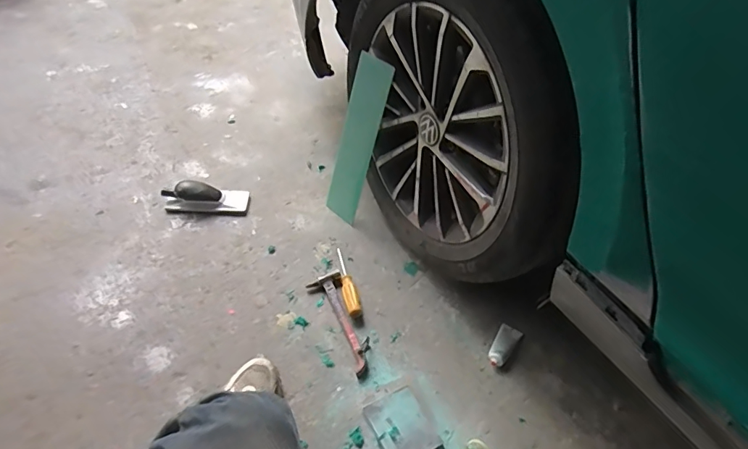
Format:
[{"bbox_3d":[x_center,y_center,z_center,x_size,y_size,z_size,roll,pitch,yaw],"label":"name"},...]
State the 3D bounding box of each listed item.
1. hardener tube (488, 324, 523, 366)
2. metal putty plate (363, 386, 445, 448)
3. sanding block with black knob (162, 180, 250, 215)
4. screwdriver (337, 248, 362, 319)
[{"bbox_3d":[0.268,0.246,0.940,0.043,0.017,0.104,27,49,19],"label":"hardener tube"},{"bbox_3d":[0.051,0.360,0.809,0.100,0.017,0.129,-18,50,-21],"label":"metal putty plate"},{"bbox_3d":[-0.416,-0.063,1.141,0.206,0.054,0.078,-4,46,-9],"label":"sanding block with black knob"},{"bbox_3d":[-0.064,0.122,1.017,0.030,0.027,0.193,-9,47,-14],"label":"screwdriver"}]

